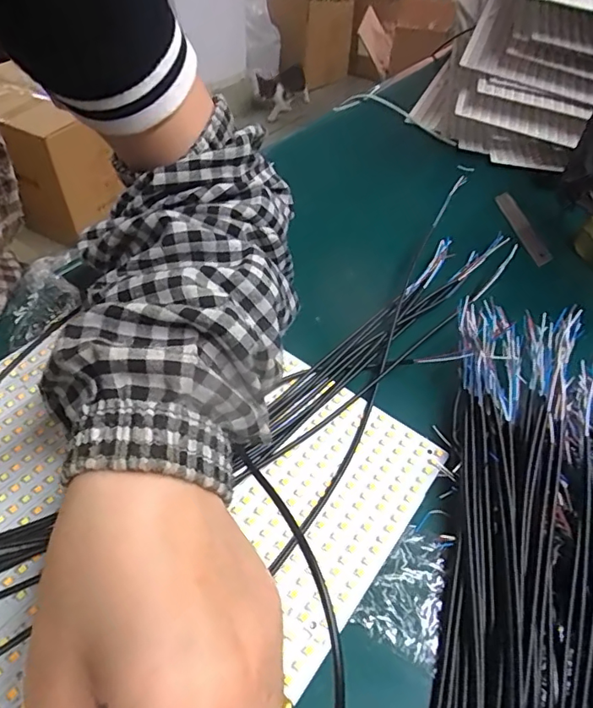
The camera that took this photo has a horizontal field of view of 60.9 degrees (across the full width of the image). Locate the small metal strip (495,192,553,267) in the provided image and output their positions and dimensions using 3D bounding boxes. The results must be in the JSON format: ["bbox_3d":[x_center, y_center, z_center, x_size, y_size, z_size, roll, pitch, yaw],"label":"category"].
[{"bbox_3d":[0.194,-0.109,0.429,0.017,0.007,0.095,0,49,-6],"label":"small metal strip"}]

